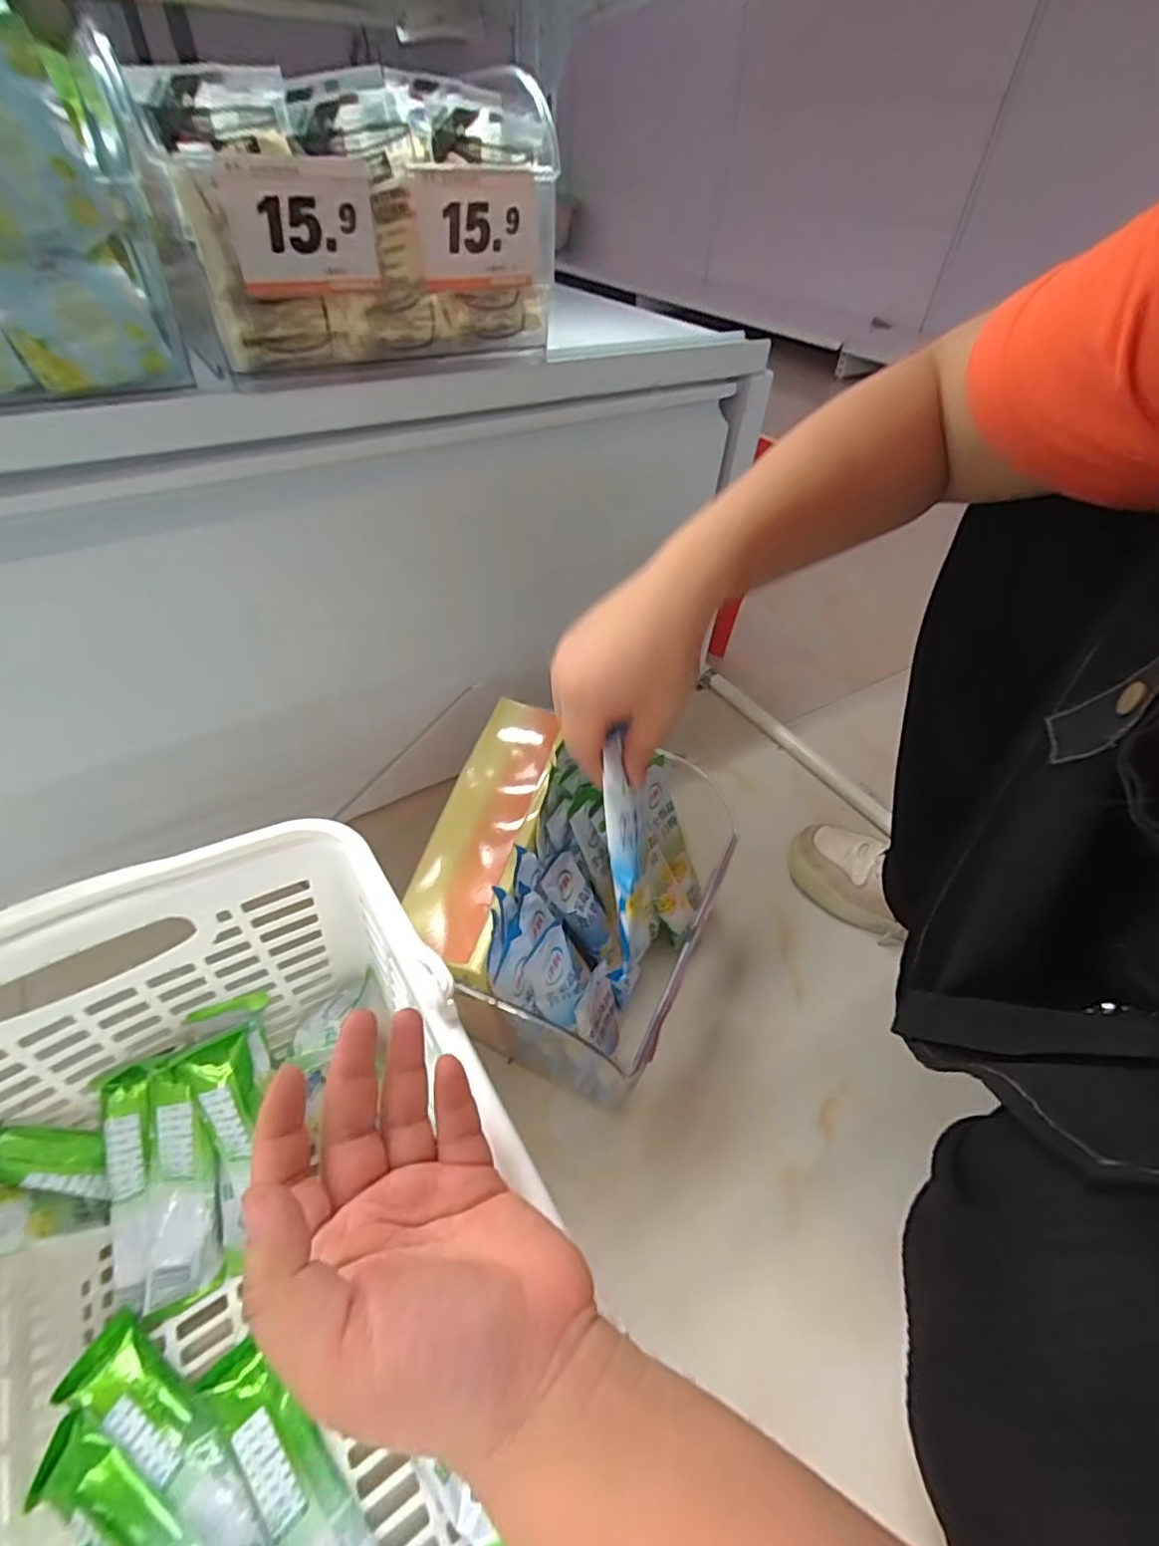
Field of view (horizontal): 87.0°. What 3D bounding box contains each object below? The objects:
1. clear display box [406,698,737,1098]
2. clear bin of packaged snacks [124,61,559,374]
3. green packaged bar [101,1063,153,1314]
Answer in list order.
[{"bbox_3d":[0.000,0.098,0.512,0.215,0.169,0.263,13,46,9],"label":"clear display box"},{"bbox_3d":[-0.129,-0.363,0.402,0.246,0.138,0.076,-24,51,-25],"label":"clear bin of packaged snacks"},{"bbox_3d":[-0.272,0.247,0.369,0.029,0.025,0.139,-2,89,-6],"label":"green packaged bar"}]

